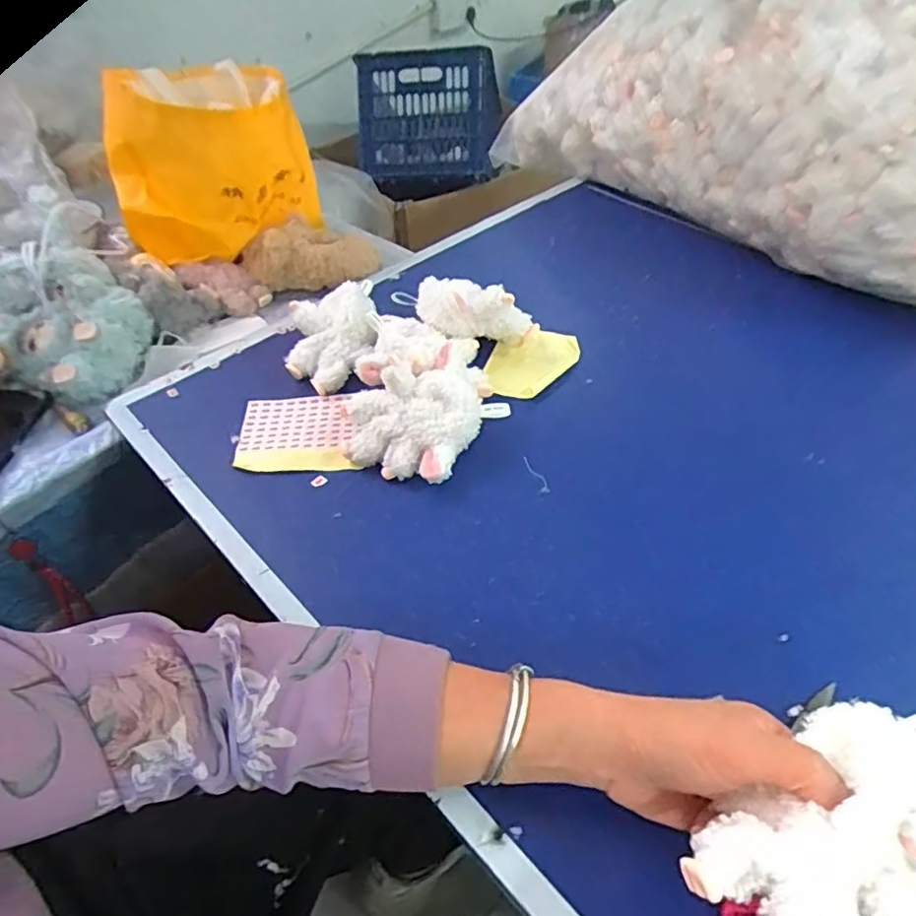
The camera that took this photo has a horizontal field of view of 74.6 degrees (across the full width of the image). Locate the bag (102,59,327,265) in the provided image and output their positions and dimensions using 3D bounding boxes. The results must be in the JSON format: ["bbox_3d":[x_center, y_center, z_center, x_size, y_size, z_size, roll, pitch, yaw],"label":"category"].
[{"bbox_3d":[-0.298,-0.354,0.741,0.215,0.186,0.171,5,49,5],"label":"bag"}]

